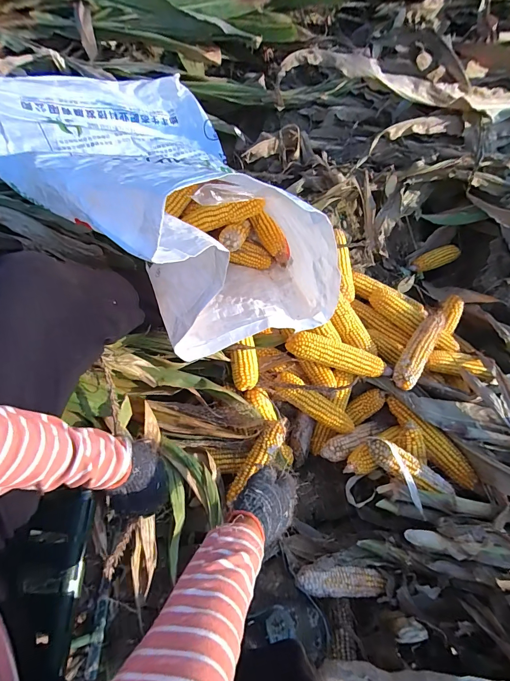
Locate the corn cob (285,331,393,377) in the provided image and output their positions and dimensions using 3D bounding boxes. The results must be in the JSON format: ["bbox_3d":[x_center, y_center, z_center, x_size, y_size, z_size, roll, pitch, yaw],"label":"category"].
[{"bbox_3d":[0.170,0.032,0.690,0.217,0.042,0.051,16,70,-6],"label":"corn cob"}]

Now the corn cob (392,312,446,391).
[{"bbox_3d":[0.340,0.015,0.713,0.051,0.041,0.194,30,73,13],"label":"corn cob"}]

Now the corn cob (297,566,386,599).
[{"bbox_3d":[0.143,0.403,0.578,0.140,0.033,0.042,0,69,2],"label":"corn cob"}]

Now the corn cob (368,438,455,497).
[{"bbox_3d":[0.277,0.229,0.616,0.166,0.043,0.049,28,72,12],"label":"corn cob"}]

